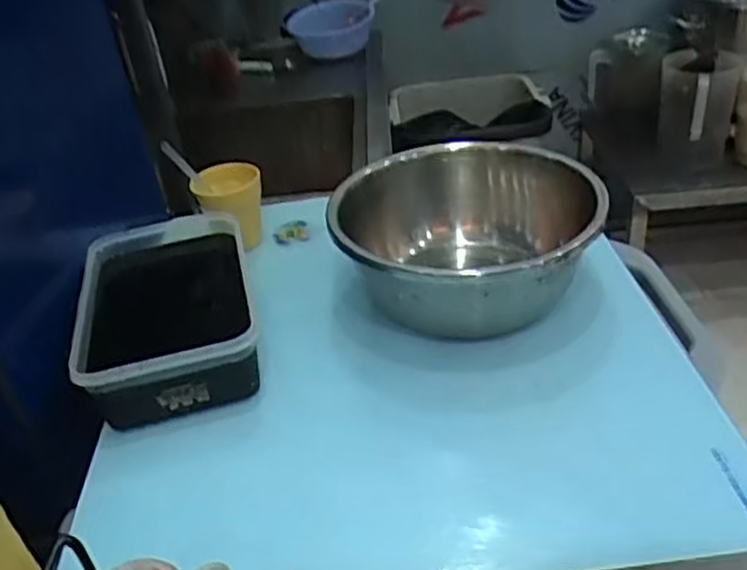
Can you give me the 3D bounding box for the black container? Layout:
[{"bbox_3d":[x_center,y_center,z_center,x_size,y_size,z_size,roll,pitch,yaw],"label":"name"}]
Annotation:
[{"bbox_3d":[-0.204,0.023,0.742,0.159,0.077,0.254,-14,37,-8],"label":"black container"}]

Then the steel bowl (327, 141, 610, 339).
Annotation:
[{"bbox_3d":[0.098,-0.049,0.754,0.261,0.107,0.251,-5,34,3],"label":"steel bowl"}]

